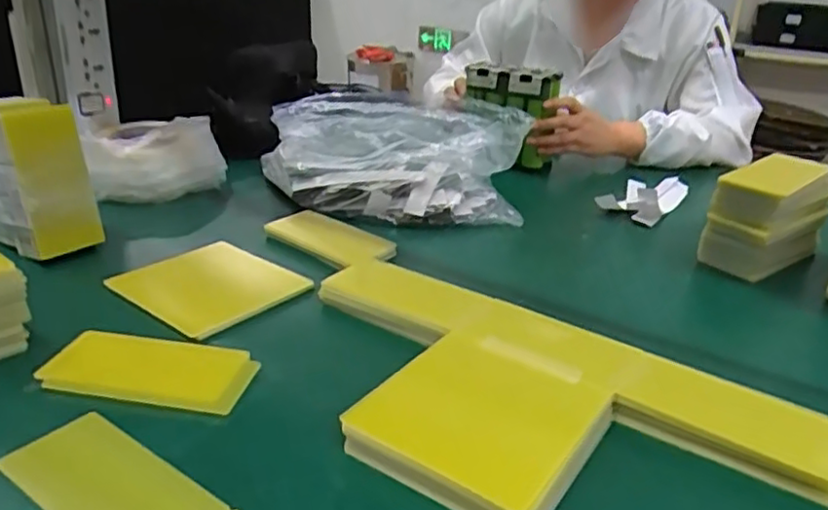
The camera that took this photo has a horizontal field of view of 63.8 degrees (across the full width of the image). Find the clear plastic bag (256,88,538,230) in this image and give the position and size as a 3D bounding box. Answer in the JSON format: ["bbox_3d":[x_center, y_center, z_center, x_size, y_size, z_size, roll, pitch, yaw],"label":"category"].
[{"bbox_3d":[-0.037,-0.126,0.867,0.350,0.130,0.169,5,25,6],"label":"clear plastic bag"}]

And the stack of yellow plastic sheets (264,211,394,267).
[{"bbox_3d":[-0.092,-0.021,0.750,0.149,0.015,0.076,20,31,34],"label":"stack of yellow plastic sheets"}]

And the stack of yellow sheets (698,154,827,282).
[{"bbox_3d":[0.383,-0.044,0.726,0.127,0.109,0.081,-20,33,-38],"label":"stack of yellow sheets"}]

